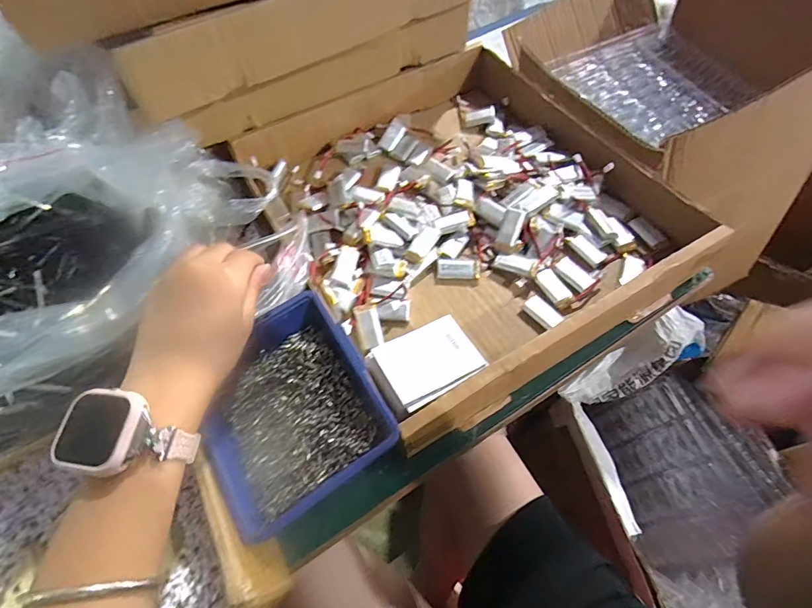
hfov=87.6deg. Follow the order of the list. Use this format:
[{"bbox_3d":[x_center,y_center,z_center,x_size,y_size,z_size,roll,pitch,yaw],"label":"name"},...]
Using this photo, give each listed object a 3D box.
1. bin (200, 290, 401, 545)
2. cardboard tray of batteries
[{"bbox_3d":[-0.090,0.074,0.317,0.123,0.041,0.142,-30,62,-15],"label":"bin"},{"bbox_3d":[0.050,-0.108,0.438,0.348,0.061,0.392,-29,62,-14],"label":"cardboard tray of batteries"}]

